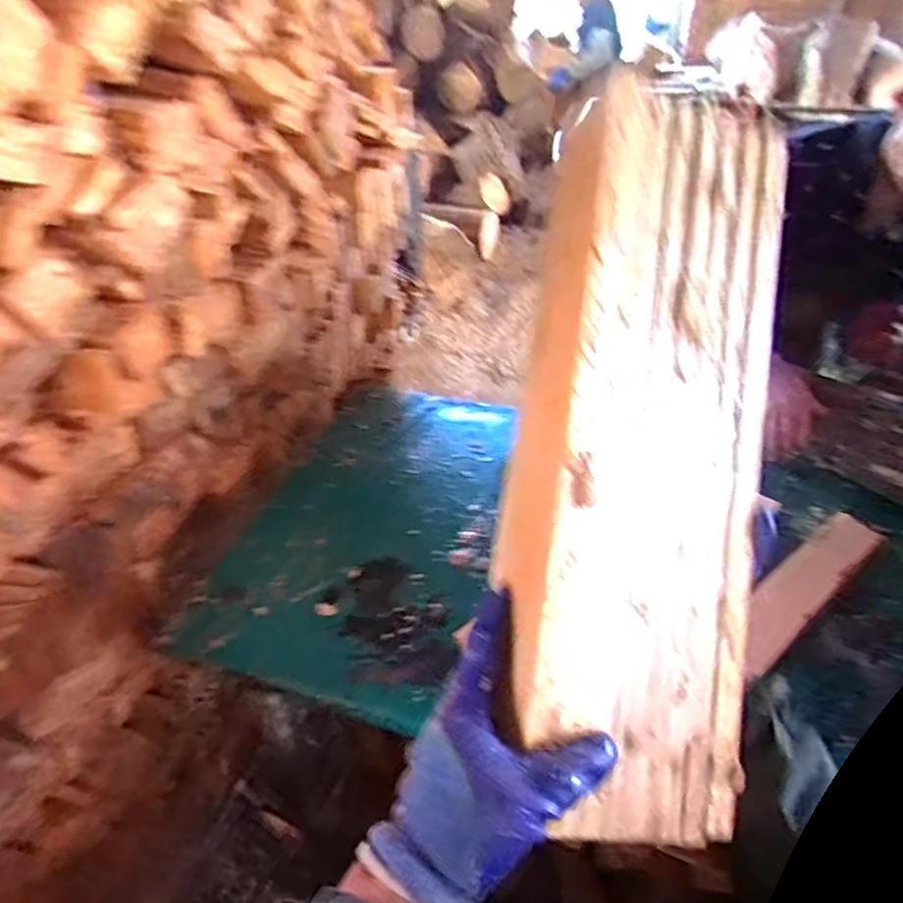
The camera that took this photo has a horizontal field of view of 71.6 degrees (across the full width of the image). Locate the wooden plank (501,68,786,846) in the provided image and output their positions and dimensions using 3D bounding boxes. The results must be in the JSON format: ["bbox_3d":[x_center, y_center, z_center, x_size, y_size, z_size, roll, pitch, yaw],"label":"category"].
[{"bbox_3d":[0.134,-0.028,0.424,0.178,0.039,0.506,16,75,-17],"label":"wooden plank"}]

